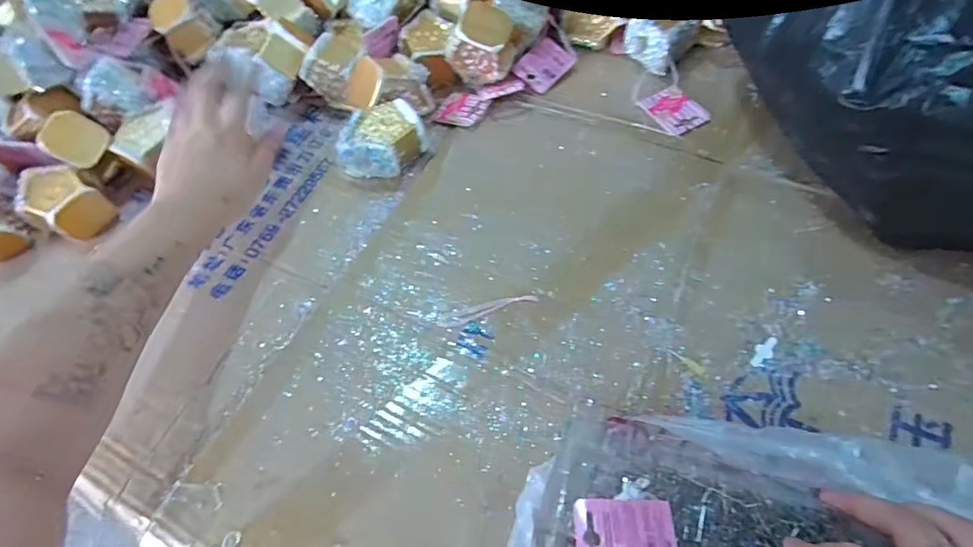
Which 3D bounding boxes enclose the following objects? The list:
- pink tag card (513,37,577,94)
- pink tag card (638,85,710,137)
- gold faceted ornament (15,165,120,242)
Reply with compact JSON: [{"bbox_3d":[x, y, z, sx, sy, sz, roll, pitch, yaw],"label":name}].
[{"bbox_3d":[0.063,-0.230,0.554,0.046,0.004,0.058,44,85,8],"label":"pink tag card"},{"bbox_3d":[0.192,-0.167,0.513,0.047,0.004,0.059,-26,61,-5],"label":"pink tag card"},{"bbox_3d":[-0.434,-0.072,0.510,0.072,0.049,0.061,25,63,20],"label":"gold faceted ornament"}]

